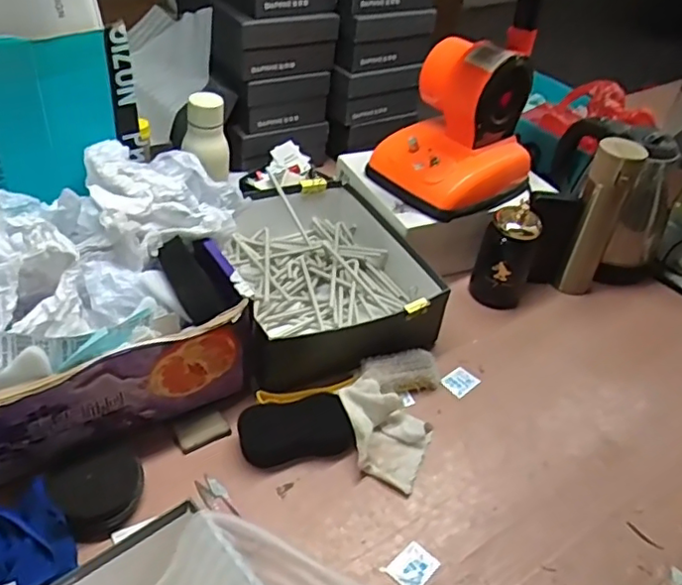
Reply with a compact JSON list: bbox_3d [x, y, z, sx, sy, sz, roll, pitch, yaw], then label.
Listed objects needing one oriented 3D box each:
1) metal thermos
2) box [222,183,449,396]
[{"bbox_3d":[0.372,-0.105,0.908,0.064,0.256,0.052,22,42,17],"label":"metal thermos"},{"bbox_3d":[-0.033,-0.034,0.882,0.261,0.094,0.341,-8,42,-17],"label":"box"}]

